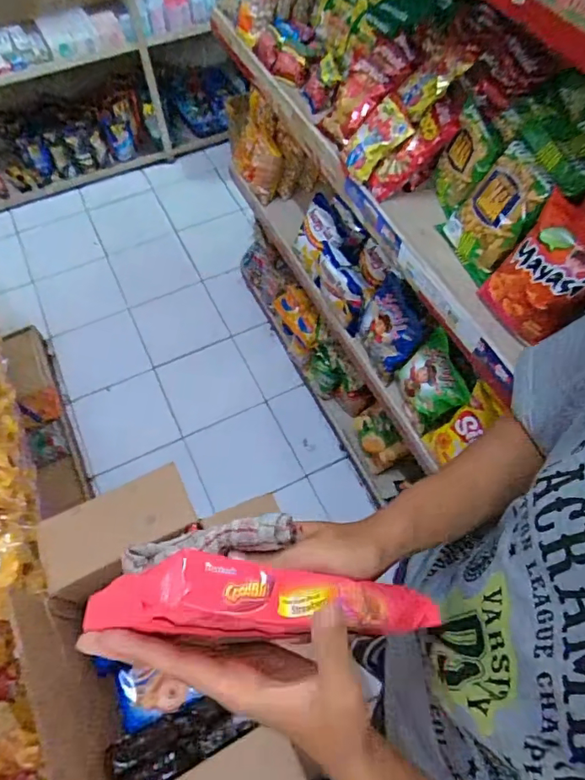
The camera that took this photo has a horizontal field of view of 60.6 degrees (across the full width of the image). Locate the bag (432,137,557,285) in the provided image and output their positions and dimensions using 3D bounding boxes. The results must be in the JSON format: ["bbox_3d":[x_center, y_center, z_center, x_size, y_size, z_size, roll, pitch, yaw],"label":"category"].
[{"bbox_3d":[0.296,-0.257,0.739,0.039,0.164,0.124,-3,57,-31],"label":"bag"}]

